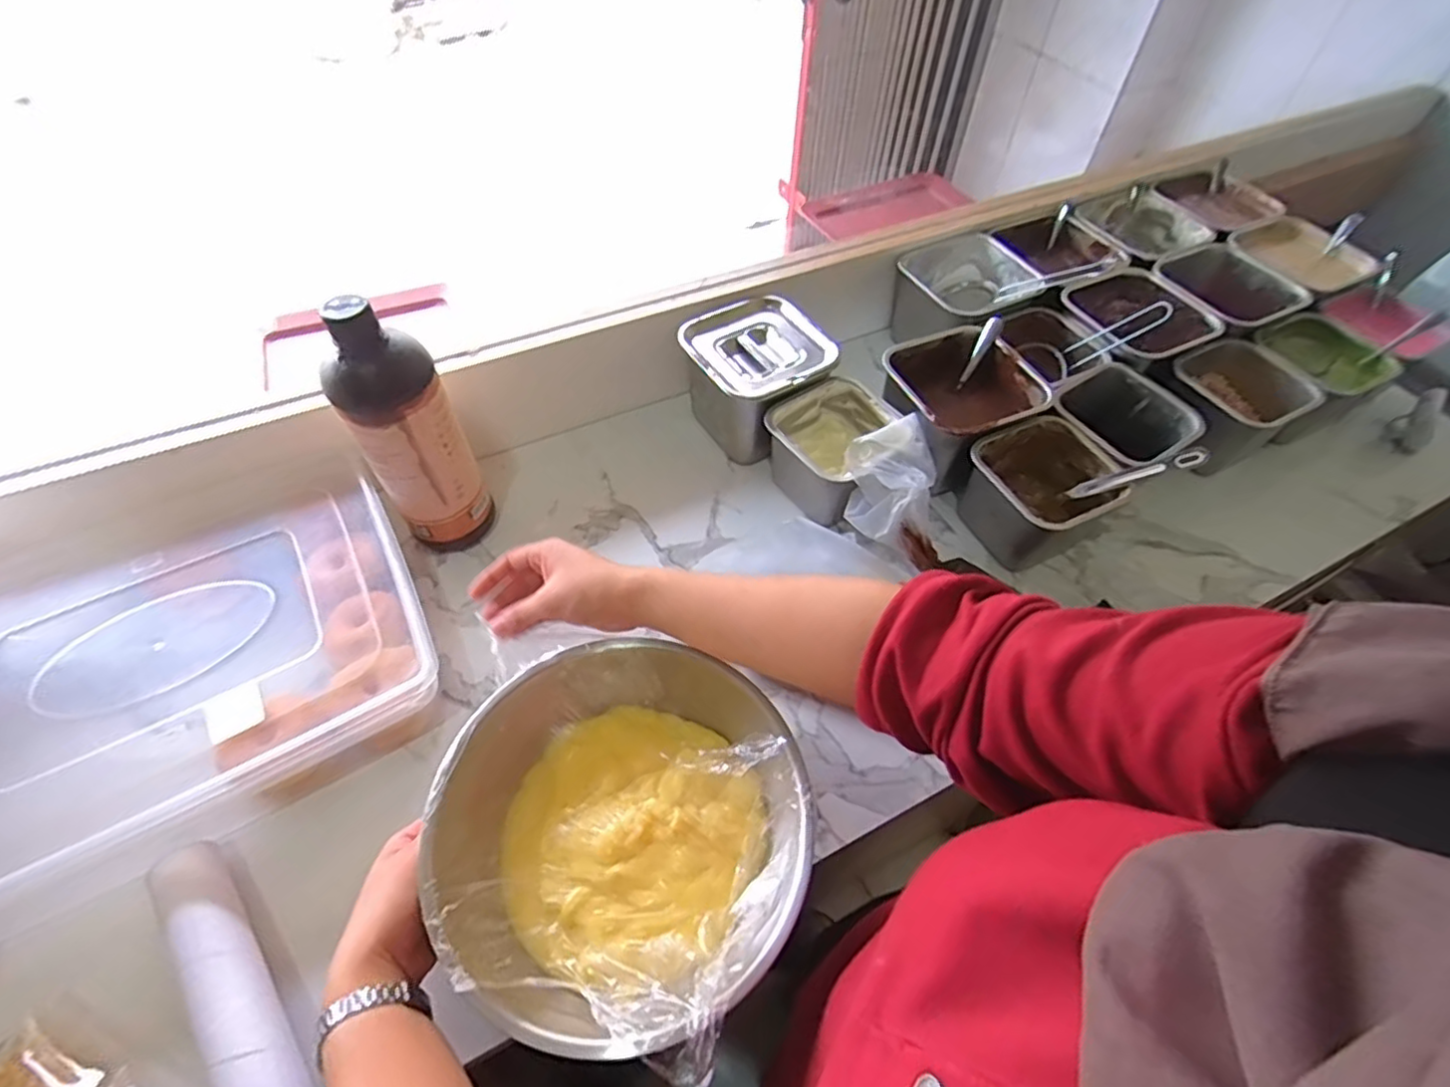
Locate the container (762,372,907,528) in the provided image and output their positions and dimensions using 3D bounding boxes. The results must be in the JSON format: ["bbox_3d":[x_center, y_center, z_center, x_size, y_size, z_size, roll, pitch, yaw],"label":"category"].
[{"bbox_3d":[0.110,-0.095,0.660,0.119,0.087,0.112,-34,61,-23],"label":"container"}]

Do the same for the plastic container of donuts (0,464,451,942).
[{"bbox_3d":[-0.433,0.094,0.520,0.350,0.069,0.289,-25,58,-18],"label":"plastic container of donuts"}]

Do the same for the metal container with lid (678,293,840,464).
[{"bbox_3d":[0.038,-0.175,0.715,0.141,0.115,0.155,-27,59,-19],"label":"metal container with lid"}]

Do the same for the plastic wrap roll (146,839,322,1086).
[{"bbox_3d":[-0.278,0.311,0.386,0.042,0.039,0.302,-35,62,-23],"label":"plastic wrap roll"}]

